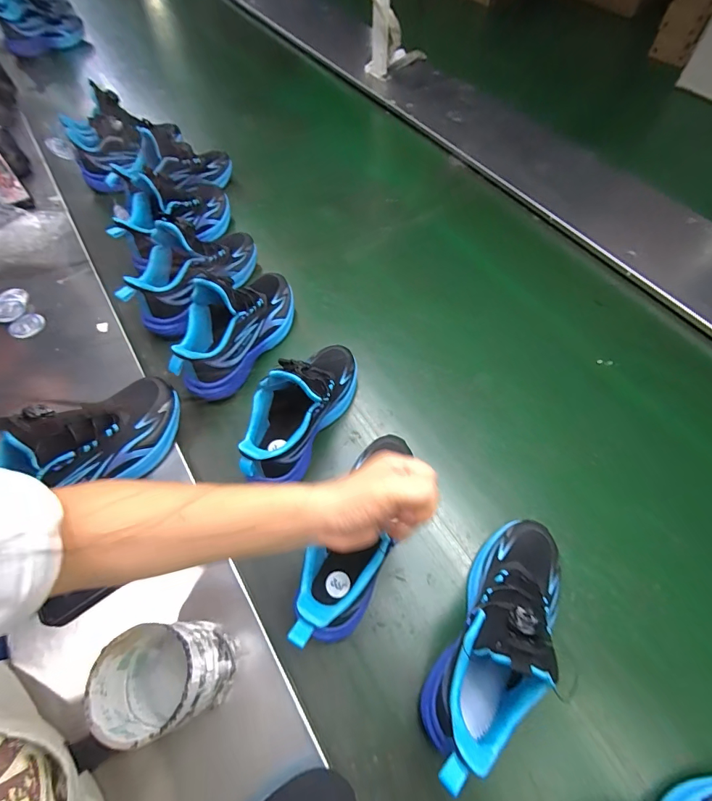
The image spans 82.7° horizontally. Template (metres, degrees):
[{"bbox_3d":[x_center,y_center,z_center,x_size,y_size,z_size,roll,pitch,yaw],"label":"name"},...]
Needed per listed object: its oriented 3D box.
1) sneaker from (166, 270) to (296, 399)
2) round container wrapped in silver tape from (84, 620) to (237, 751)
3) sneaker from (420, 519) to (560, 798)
[{"bbox_3d":[-0.179,-0.120,0.600,0.087,0.128,0.240,24,63,14],"label":"sneaker"},{"bbox_3d":[-0.169,0.258,0.382,0.083,0.147,0.075,-7,60,-4],"label":"round container wrapped in silver tape"},{"bbox_3d":[0.142,0.223,0.390,0.076,0.136,0.242,29,64,16],"label":"sneaker"}]

